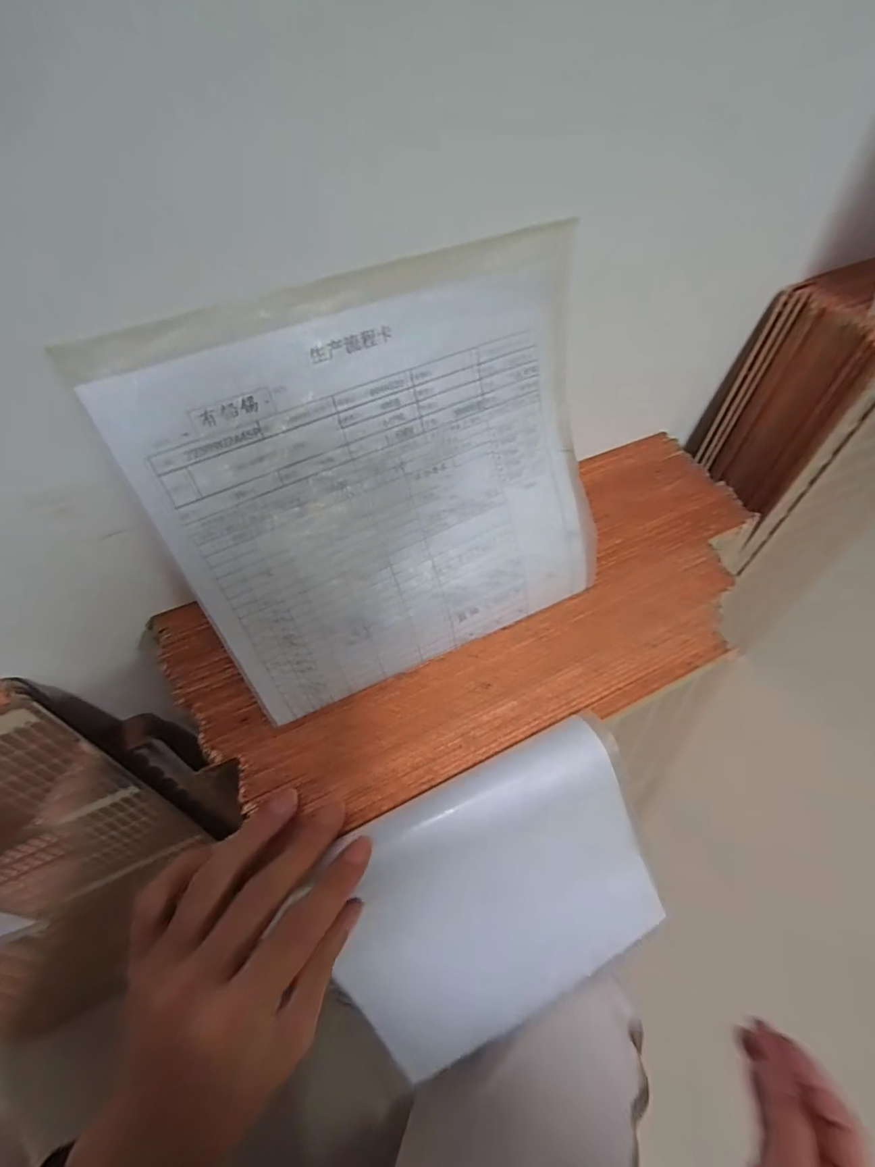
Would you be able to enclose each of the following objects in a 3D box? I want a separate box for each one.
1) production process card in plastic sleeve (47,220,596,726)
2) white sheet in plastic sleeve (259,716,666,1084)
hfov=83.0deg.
[{"bbox_3d":[-0.017,-0.042,0.251,0.215,0.196,0.011,-24,31,-16],"label":"production process card in plastic sleeve"},{"bbox_3d":[0.034,0.206,0.315,0.204,0.206,0.015,-25,21,-1],"label":"white sheet in plastic sleeve"}]

